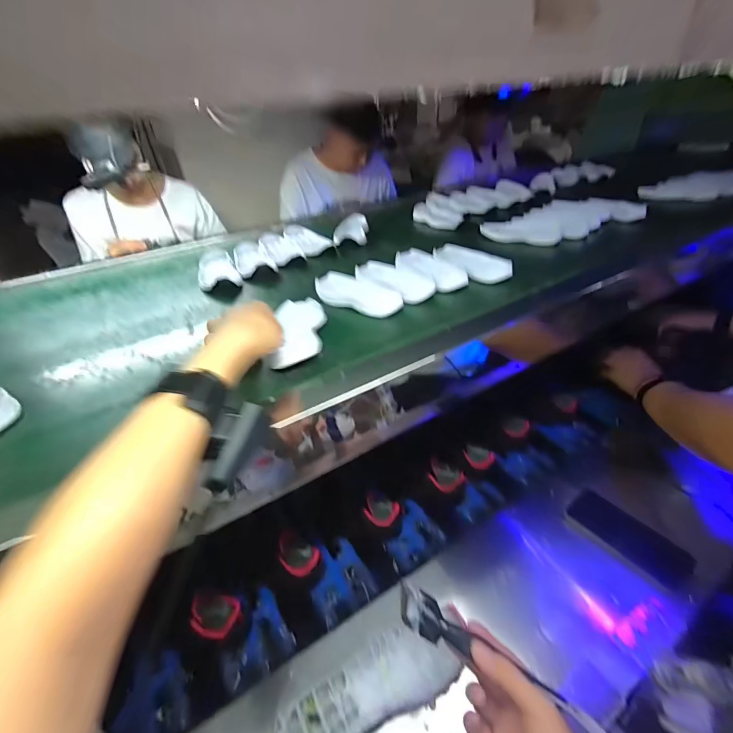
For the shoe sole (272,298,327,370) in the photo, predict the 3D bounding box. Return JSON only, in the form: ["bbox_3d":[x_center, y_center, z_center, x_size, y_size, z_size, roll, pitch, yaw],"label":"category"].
[{"bbox_3d":[-0.084,-0.051,0.466,0.059,0.018,0.159,-6,33,0],"label":"shoe sole"}]

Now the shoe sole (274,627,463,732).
[{"bbox_3d":[0.002,0.370,0.425,0.206,0.037,0.076,-19,36,-19],"label":"shoe sole"}]

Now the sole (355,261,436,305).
[{"bbox_3d":[0.041,-0.134,0.590,0.065,0.024,0.157,-27,42,-27],"label":"sole"}]

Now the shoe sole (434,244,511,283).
[{"bbox_3d":[0.172,-0.174,0.624,0.066,0.024,0.161,-21,37,-21],"label":"shoe sole"}]

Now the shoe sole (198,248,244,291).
[{"bbox_3d":[-0.266,-0.170,0.661,0.068,0.030,0.162,-18,39,-17],"label":"shoe sole"}]

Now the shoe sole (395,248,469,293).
[{"bbox_3d":[0.104,-0.162,0.623,0.073,0.025,0.163,-21,37,-21],"label":"shoe sole"}]

